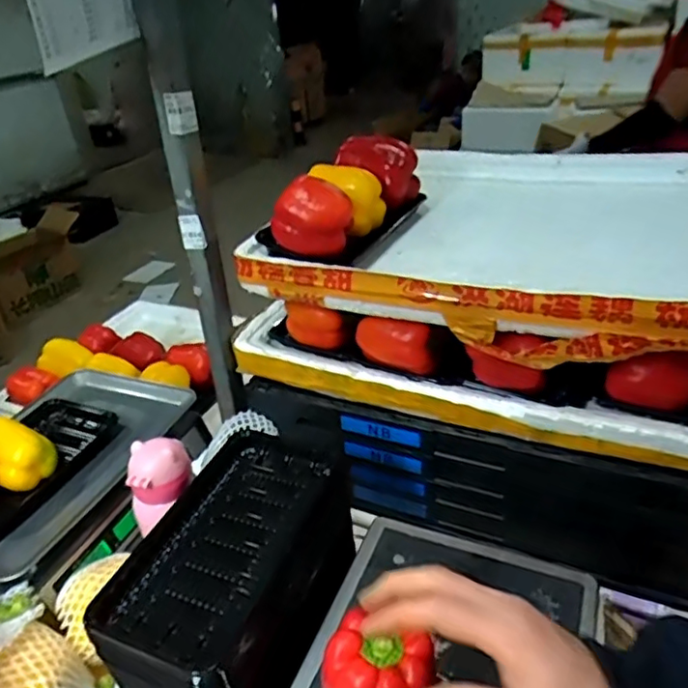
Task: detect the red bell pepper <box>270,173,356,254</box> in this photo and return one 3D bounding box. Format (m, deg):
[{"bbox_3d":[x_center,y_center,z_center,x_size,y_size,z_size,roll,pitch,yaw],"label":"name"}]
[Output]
[{"bbox_3d":[-0.032,-0.145,0.669,0.073,0.069,0.068,15,36,32],"label":"red bell pepper"}]

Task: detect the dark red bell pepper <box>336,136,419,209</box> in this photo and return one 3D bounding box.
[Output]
[{"bbox_3d":[0.040,-0.228,0.783,0.100,0.076,0.074,6,32,20],"label":"dark red bell pepper"}]

